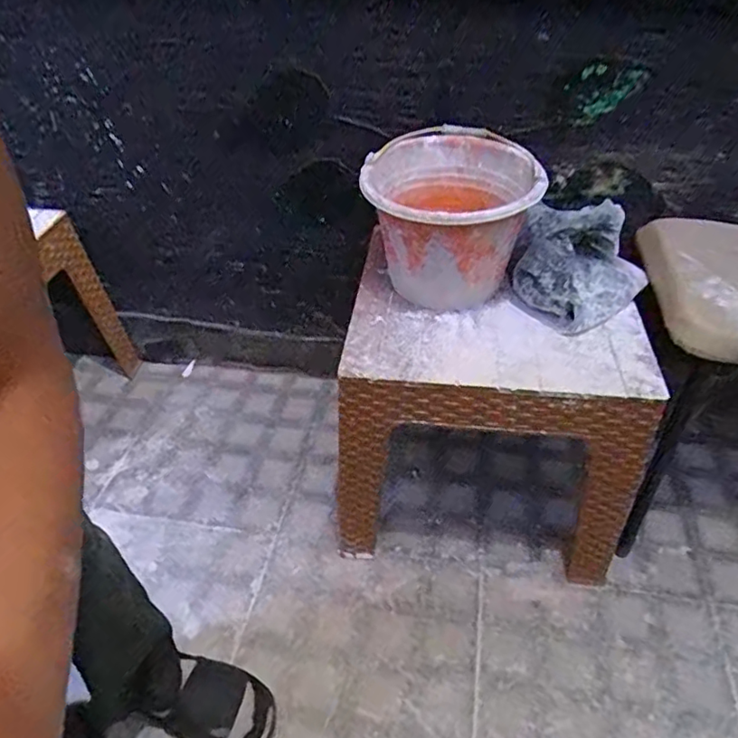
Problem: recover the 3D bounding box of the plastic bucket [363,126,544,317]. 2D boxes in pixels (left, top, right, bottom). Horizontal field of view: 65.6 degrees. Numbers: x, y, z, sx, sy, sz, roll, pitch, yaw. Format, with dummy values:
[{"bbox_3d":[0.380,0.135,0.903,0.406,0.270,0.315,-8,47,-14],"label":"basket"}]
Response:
[{"bbox_3d":[0.131,-0.234,0.934,0.255,0.219,0.296,7,42,8],"label":"plastic bucket"}]

